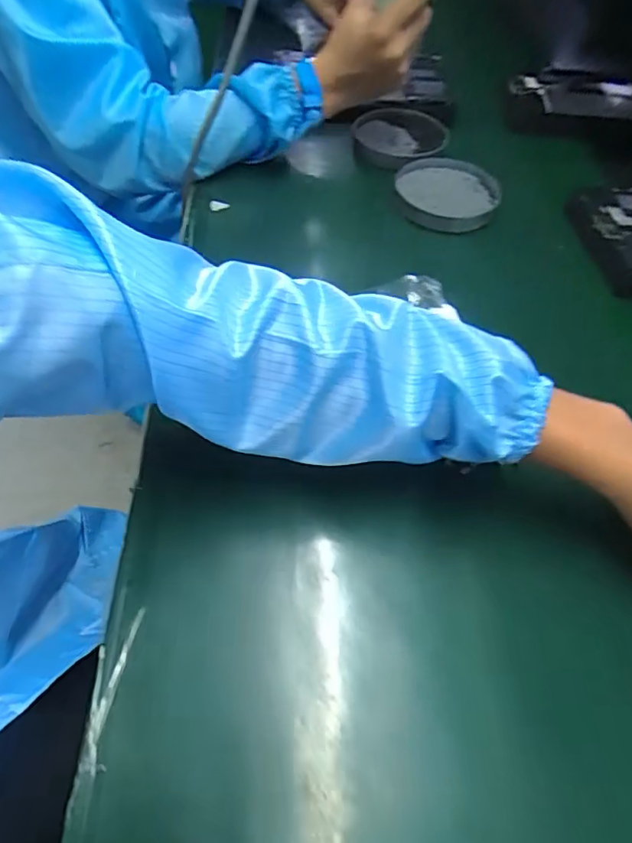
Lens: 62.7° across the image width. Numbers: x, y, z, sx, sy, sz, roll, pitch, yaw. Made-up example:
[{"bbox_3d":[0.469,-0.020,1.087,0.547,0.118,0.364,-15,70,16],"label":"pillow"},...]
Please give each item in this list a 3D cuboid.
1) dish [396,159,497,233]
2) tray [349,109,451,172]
[{"bbox_3d":[0.149,-0.262,0.597,0.112,0.029,0.120,2,54,-3],"label":"dish"},{"bbox_3d":[0.109,-0.359,0.654,0.120,0.021,0.137,3,54,-2],"label":"tray"}]

